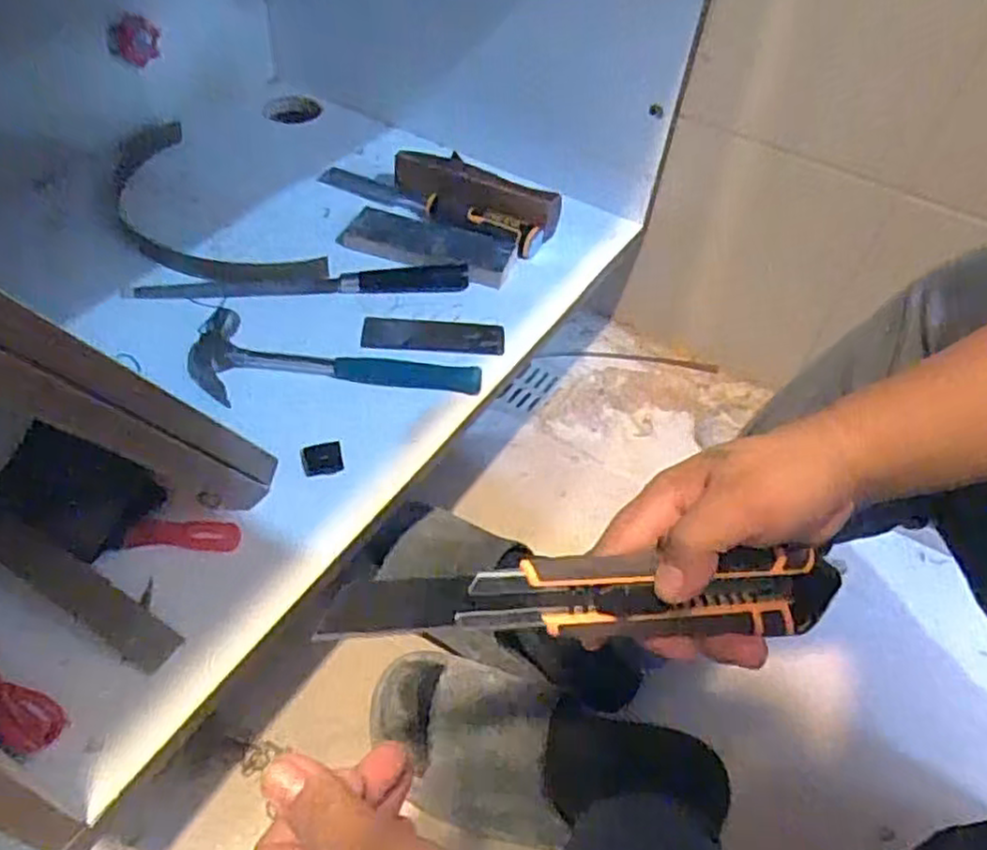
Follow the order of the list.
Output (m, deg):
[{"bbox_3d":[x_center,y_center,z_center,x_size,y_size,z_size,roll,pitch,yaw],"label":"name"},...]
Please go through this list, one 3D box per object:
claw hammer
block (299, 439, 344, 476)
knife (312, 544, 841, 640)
[{"bbox_3d":[-0.138,-0.058,0.643,0.250,0.026,0.091,2,49,-4],"label":"claw hammer"},{"bbox_3d":[-0.140,0.026,0.583,0.032,0.005,0.030,-9,51,-14],"label":"block"},{"bbox_3d":[0.050,0.078,0.334,0.247,0.034,0.028,2,48,-14],"label":"knife"}]

